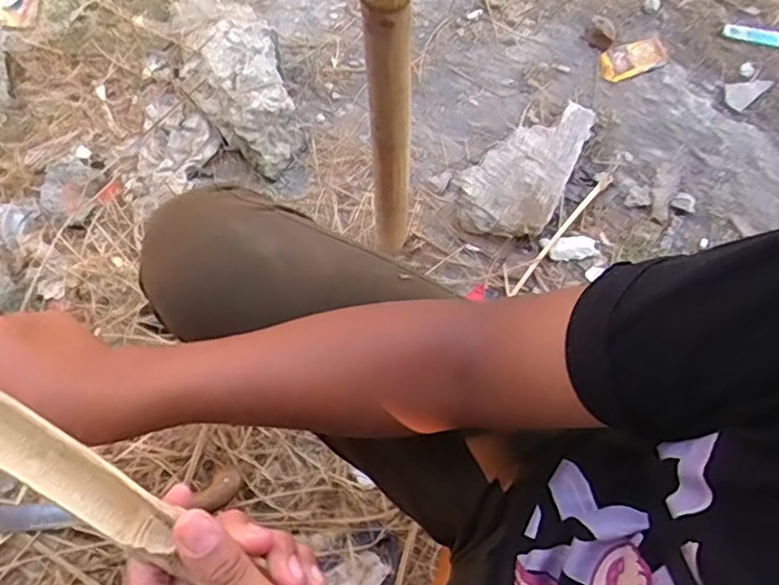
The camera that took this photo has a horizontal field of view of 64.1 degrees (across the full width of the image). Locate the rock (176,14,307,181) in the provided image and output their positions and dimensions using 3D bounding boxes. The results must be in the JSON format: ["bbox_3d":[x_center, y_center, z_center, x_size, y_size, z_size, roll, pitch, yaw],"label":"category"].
[{"bbox_3d":[-0.231,-0.338,1.010,0.158,0.116,0.267,-38,73,-14],"label":"rock"}]

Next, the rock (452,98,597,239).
[{"bbox_3d":[0.226,-0.184,0.948,0.262,0.072,0.130,-41,73,-14],"label":"rock"}]

